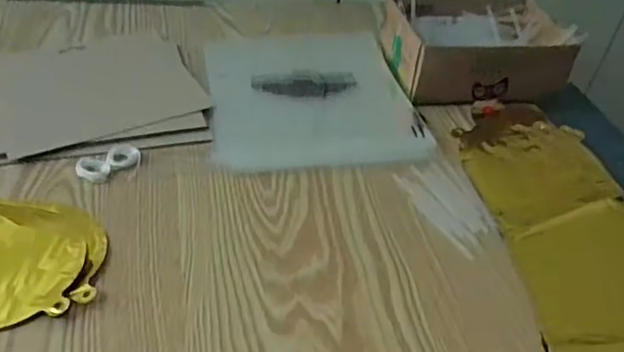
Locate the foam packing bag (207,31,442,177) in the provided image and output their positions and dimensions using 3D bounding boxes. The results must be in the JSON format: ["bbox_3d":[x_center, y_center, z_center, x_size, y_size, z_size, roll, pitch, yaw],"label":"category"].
[{"bbox_3d":[-0.005,-0.092,0.619,0.205,0.008,0.241,-3,42,-12],"label":"foam packing bag"}]

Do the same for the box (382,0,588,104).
[{"bbox_3d":[0.184,-0.139,0.649,0.196,0.064,0.119,-5,42,-14],"label":"box"}]

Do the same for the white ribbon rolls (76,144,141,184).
[{"bbox_3d":[-0.176,-0.012,0.501,0.053,0.005,0.033,-29,52,-34],"label":"white ribbon rolls"}]

